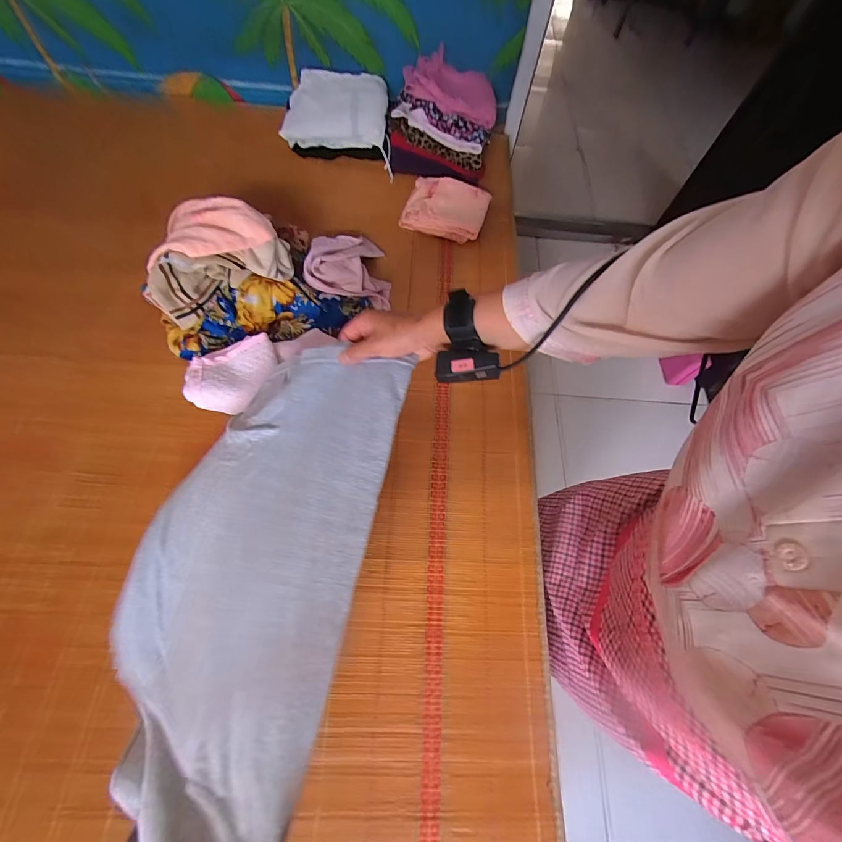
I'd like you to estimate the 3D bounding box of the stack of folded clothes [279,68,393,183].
[{"bbox_3d":[-0.201,-0.758,0.947,0.252,0.121,0.174,7,65,-1],"label":"stack of folded clothes"}]

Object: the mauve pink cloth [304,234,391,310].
[{"bbox_3d":[-0.143,-0.335,0.804,0.180,0.060,0.185,9,66,1],"label":"mauve pink cloth"}]

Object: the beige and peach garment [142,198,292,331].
[{"bbox_3d":[-0.398,-0.326,0.707,0.249,0.097,0.207,-31,71,-17],"label":"beige and peach garment"}]

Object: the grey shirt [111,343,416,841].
[{"bbox_3d":[-0.221,0.182,0.433,0.340,0.067,0.570,2,67,25],"label":"grey shirt"}]

